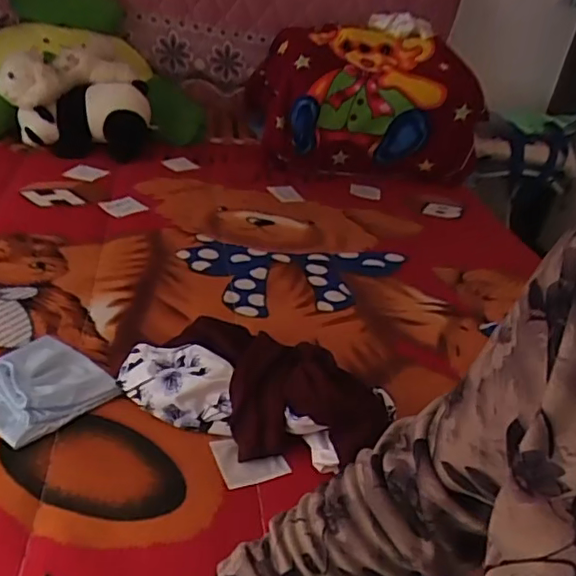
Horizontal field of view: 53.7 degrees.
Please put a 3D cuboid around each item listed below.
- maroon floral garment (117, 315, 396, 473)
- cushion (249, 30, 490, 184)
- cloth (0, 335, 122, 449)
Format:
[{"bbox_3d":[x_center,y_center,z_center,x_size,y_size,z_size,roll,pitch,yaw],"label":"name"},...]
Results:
[{"bbox_3d":[-0.036,0.116,0.750,0.336,0.081,0.191,19,33,14],"label":"maroon floral garment"},{"bbox_3d":[0.236,-0.530,1.636,0.612,0.363,0.319,-2,33,-18],"label":"cushion"},{"bbox_3d":[-0.320,0.121,0.729,0.157,0.025,0.151,28,36,28],"label":"cloth"}]

